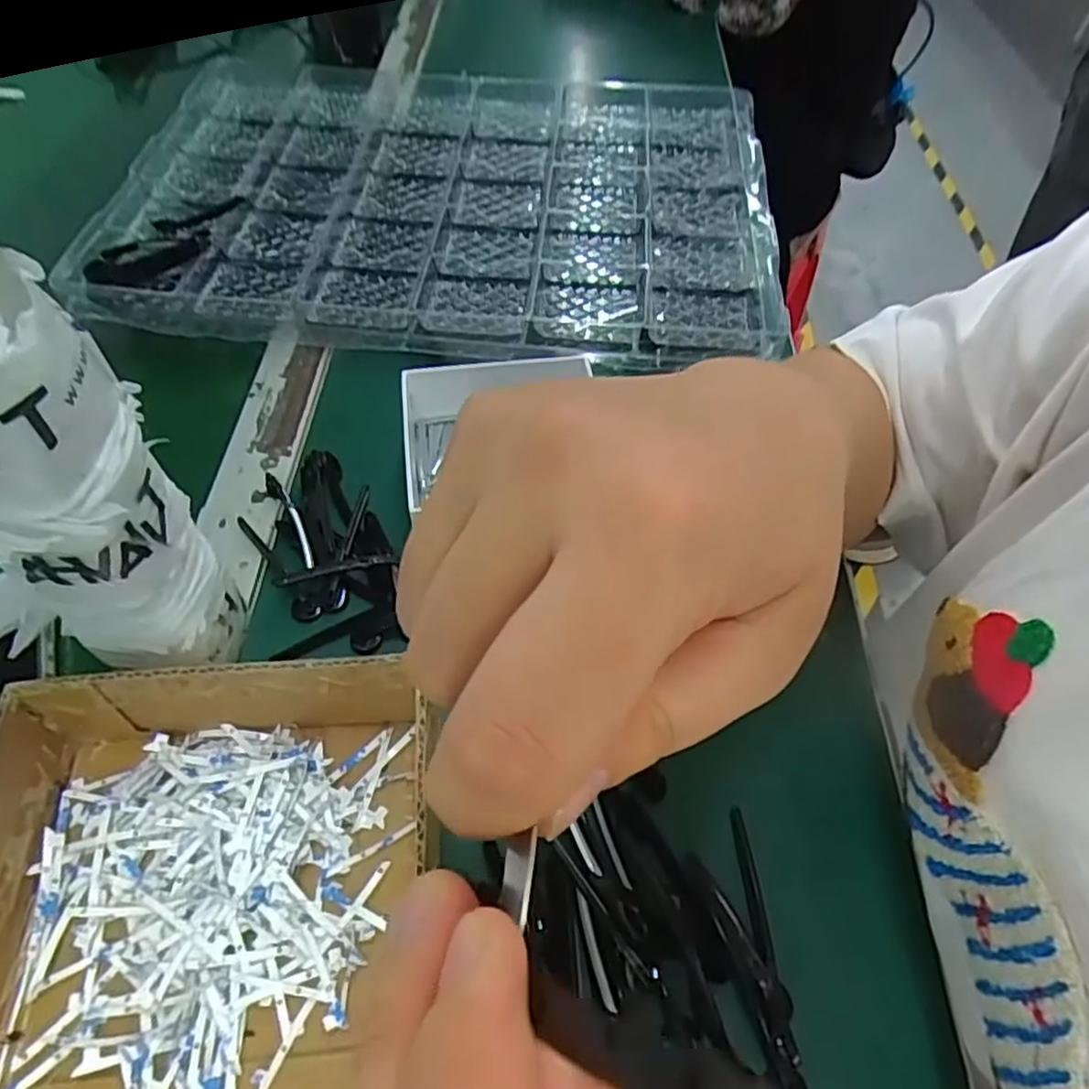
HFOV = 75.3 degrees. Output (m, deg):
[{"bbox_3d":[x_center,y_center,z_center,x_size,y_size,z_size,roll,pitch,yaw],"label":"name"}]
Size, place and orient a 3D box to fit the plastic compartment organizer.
[{"bbox_3d":[-0.067,-0.251,0.525,0.452,0.046,0.326,6,55,1],"label":"plastic compartment organizer"}]

